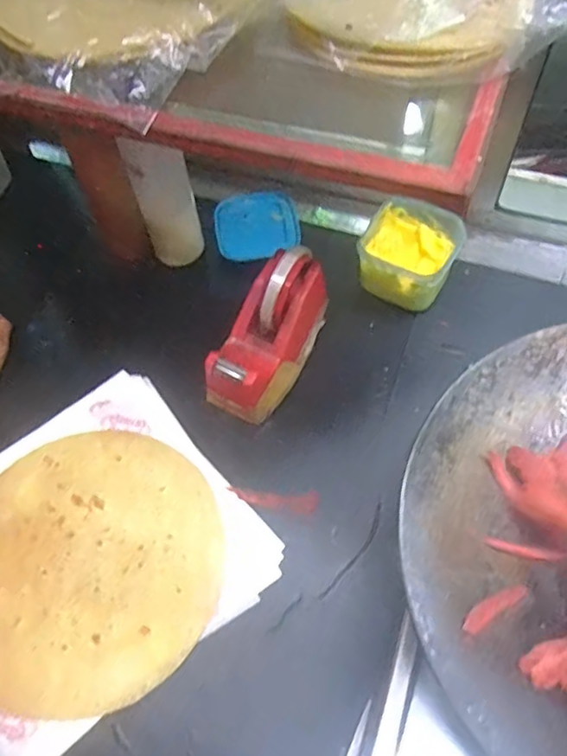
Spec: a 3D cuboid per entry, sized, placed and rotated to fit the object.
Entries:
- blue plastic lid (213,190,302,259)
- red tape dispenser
[{"bbox_3d":[-0.033,-0.190,0.741,0.105,0.078,0.007,-17,29,-11],"label":"blue plastic lid"},{"bbox_3d":[-0.022,-0.039,0.588,0.076,0.120,0.157,26,65,16],"label":"red tape dispenser"}]

